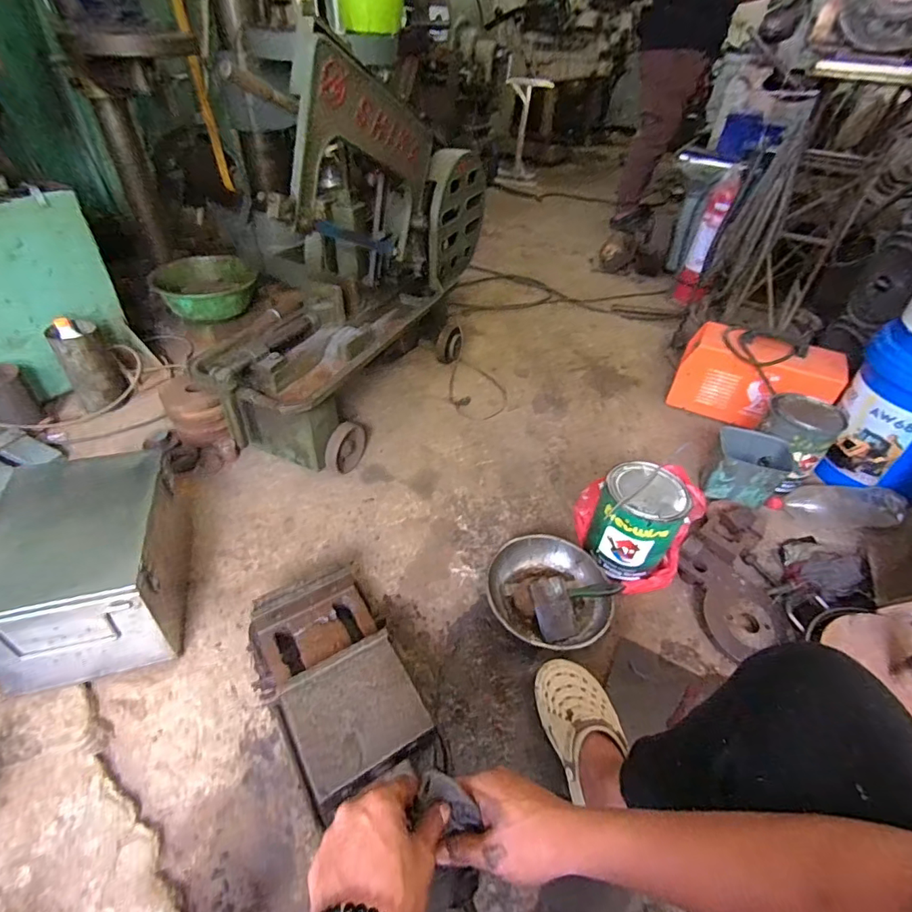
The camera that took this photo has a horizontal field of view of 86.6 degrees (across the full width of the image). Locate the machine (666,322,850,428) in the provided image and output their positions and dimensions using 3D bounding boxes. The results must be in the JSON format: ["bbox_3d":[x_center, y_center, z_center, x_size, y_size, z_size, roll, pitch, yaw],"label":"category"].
[{"bbox_3d":[0.856,-0.208,1.410,0.392,0.243,0.128,26,44,22],"label":"machine"}]

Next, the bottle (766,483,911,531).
[{"bbox_3d":[0.915,0.127,1.161,0.297,0.071,0.084,2,41,-5],"label":"bottle"}]

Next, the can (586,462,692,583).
[{"bbox_3d":[0.375,0.135,1.008,0.157,0.182,0.162,31,46,26],"label":"can"}]

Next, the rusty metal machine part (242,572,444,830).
[{"bbox_3d":[-0.195,0.374,0.793,0.219,0.121,0.348,-17,46,-25],"label":"rusty metal machine part"}]

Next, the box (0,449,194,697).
[{"bbox_3d":[-0.646,0.196,0.852,0.275,0.226,0.325,-8,42,-16],"label":"box"}]

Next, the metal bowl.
[{"bbox_3d":[0.185,0.274,0.977,0.241,0.063,0.237,4,40,-3],"label":"metal bowl"}]

